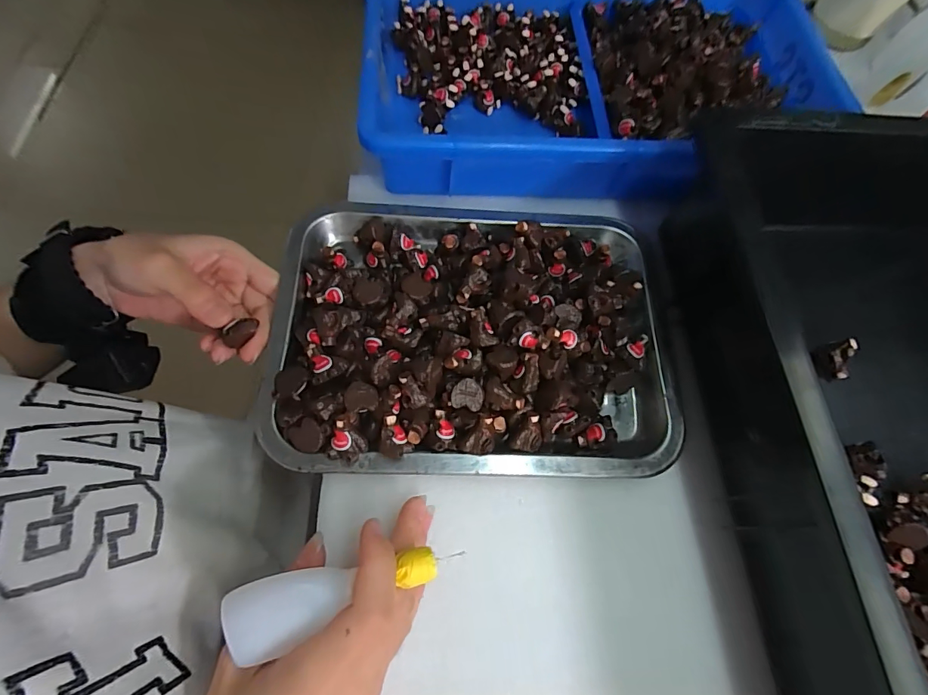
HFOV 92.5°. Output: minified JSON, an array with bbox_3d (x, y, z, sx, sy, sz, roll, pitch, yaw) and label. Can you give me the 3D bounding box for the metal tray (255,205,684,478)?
[{"bbox_3d":[0.007,-0.014,0.284,0.249,0.032,0.182,2,67,-4],"label":"metal tray"}]

